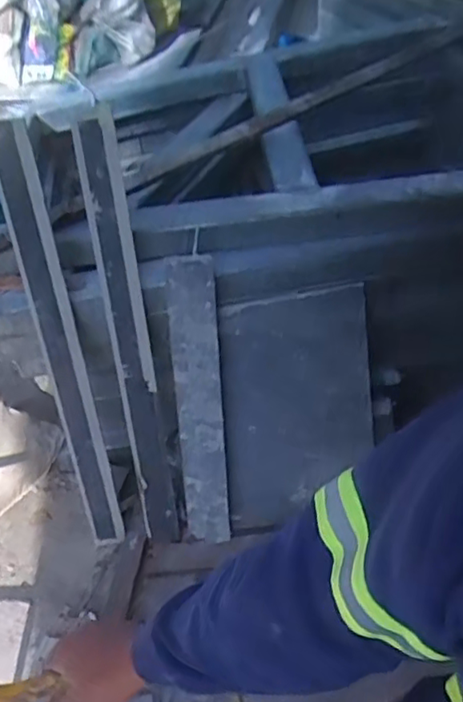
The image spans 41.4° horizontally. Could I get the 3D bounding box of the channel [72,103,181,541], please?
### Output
[{"bbox_3d":[-0.222,0.006,1.376,0.090,1.010,0.060,-5,23,3],"label":"channel"}]

